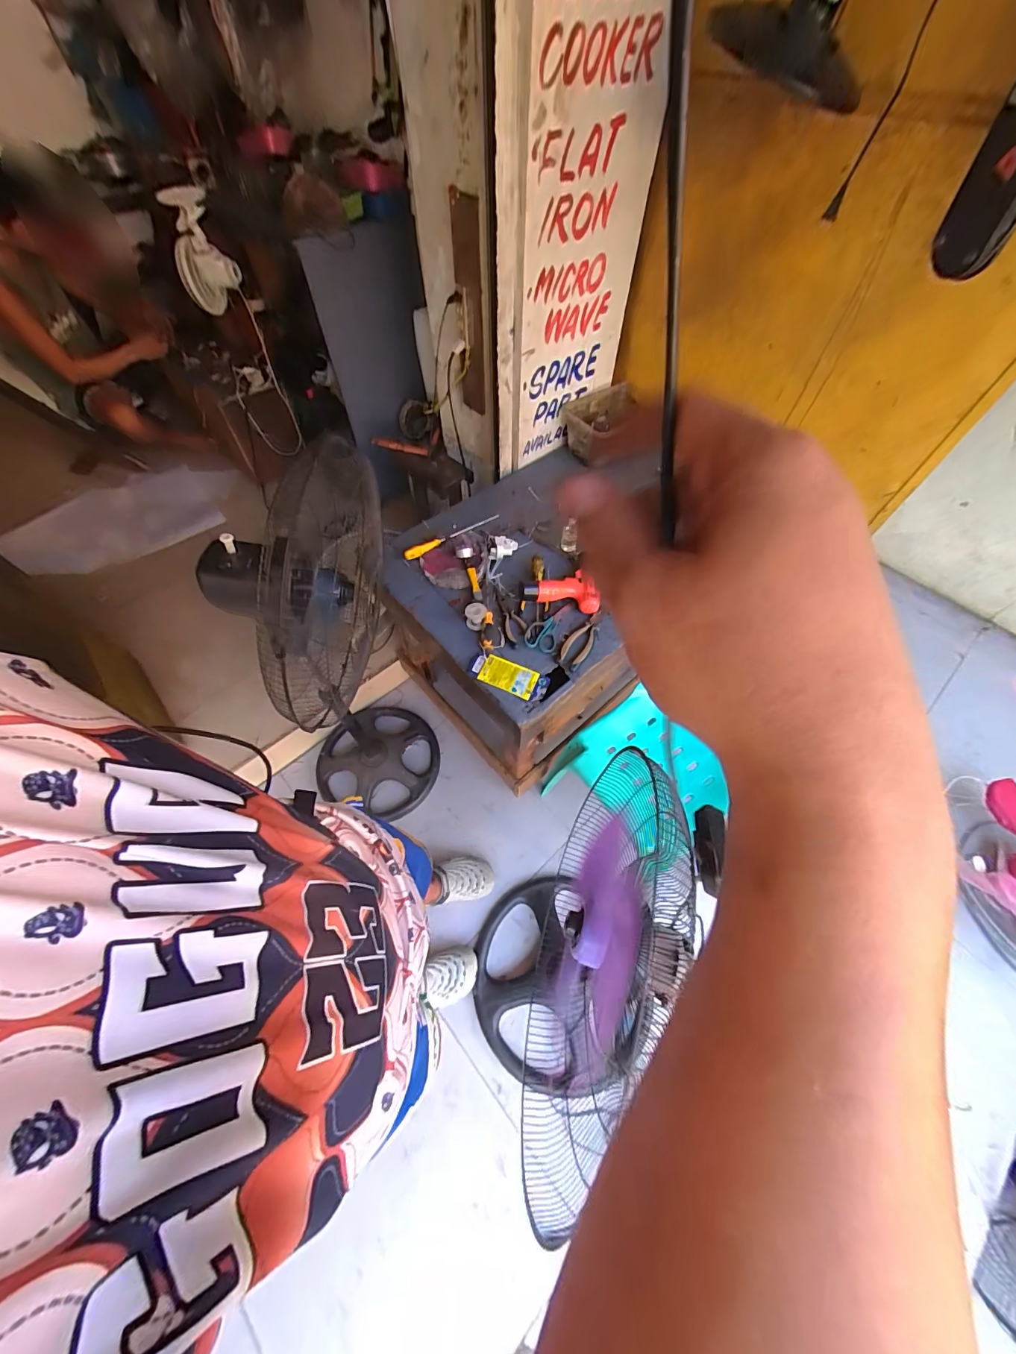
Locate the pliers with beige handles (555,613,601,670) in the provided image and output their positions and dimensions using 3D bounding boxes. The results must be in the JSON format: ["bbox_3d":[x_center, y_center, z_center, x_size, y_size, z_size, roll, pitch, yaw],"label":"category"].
[{"bbox_3d":[0.172,-0.086,1.001,0.060,0.022,0.177,28,63,17],"label":"pliers with beige handles"}]

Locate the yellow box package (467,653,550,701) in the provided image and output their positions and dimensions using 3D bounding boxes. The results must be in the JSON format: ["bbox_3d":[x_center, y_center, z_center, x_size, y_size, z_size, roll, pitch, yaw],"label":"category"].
[{"bbox_3d":[0.001,-0.003,0.953,0.176,0.017,0.071,19,61,12],"label":"yellow box package"}]

